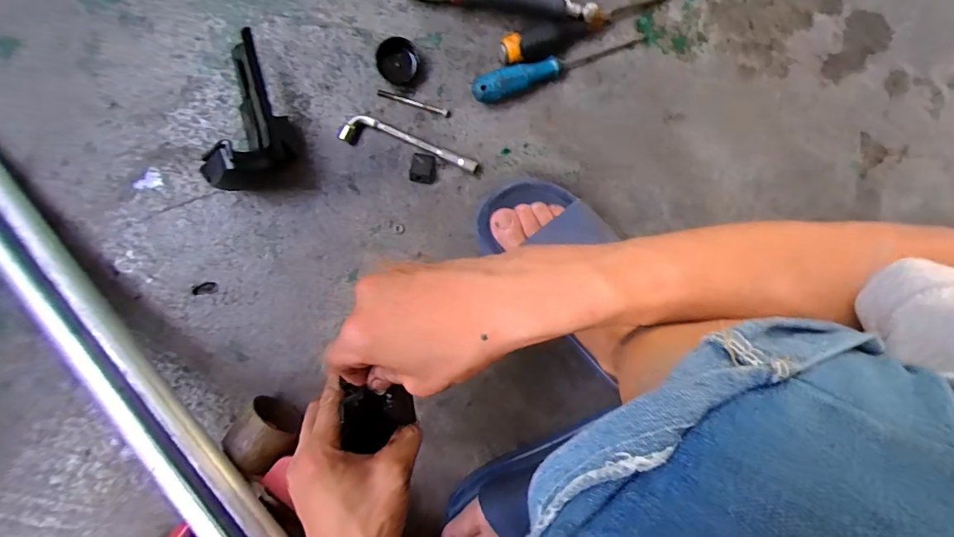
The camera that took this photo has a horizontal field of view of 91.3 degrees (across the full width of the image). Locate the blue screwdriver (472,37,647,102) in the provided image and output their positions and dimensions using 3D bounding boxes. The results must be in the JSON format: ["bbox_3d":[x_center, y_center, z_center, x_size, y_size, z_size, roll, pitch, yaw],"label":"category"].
[{"bbox_3d":[0.089,-0.216,0.495,0.193,0.026,0.026,-20,96,-3],"label":"blue screwdriver"}]

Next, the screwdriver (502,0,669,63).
[{"bbox_3d":[0.120,-0.259,0.489,0.197,0.036,0.031,-23,96,-2],"label":"screwdriver"}]

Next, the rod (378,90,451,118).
[{"bbox_3d":[-0.066,-0.177,0.498,0.079,0.004,0.007,17,93,-5],"label":"rod"}]

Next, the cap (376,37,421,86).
[{"bbox_3d":[-0.083,-0.217,0.487,0.044,0.013,0.042,0,94,-4],"label":"cap"}]

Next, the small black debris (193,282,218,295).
[{"bbox_3d":[-0.284,0.021,0.489,0.025,0.004,0.013,-4,95,-4],"label":"small black debris"}]

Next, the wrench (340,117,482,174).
[{"bbox_3d":[-0.070,-0.134,0.495,0.149,0.015,0.029,13,93,-5],"label":"wrench"}]

